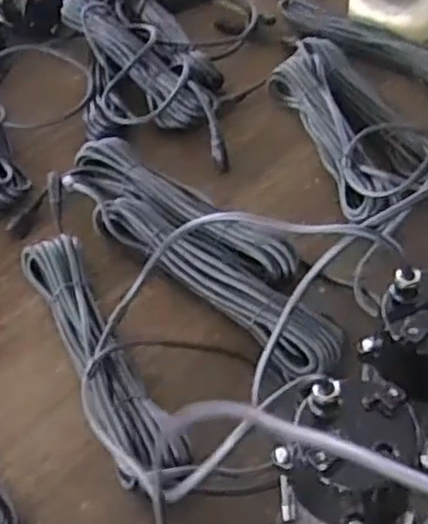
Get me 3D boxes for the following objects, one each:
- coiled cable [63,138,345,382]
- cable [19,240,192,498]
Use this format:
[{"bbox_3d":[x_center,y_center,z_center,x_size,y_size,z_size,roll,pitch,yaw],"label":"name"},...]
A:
[{"bbox_3d":[-0.020,-0.025,0.859,0.142,0.045,0.460,-36,55,-24],"label":"coiled cable"},{"bbox_3d":[-0.122,0.098,0.758,0.075,0.061,0.340,-23,50,-15],"label":"cable"}]

